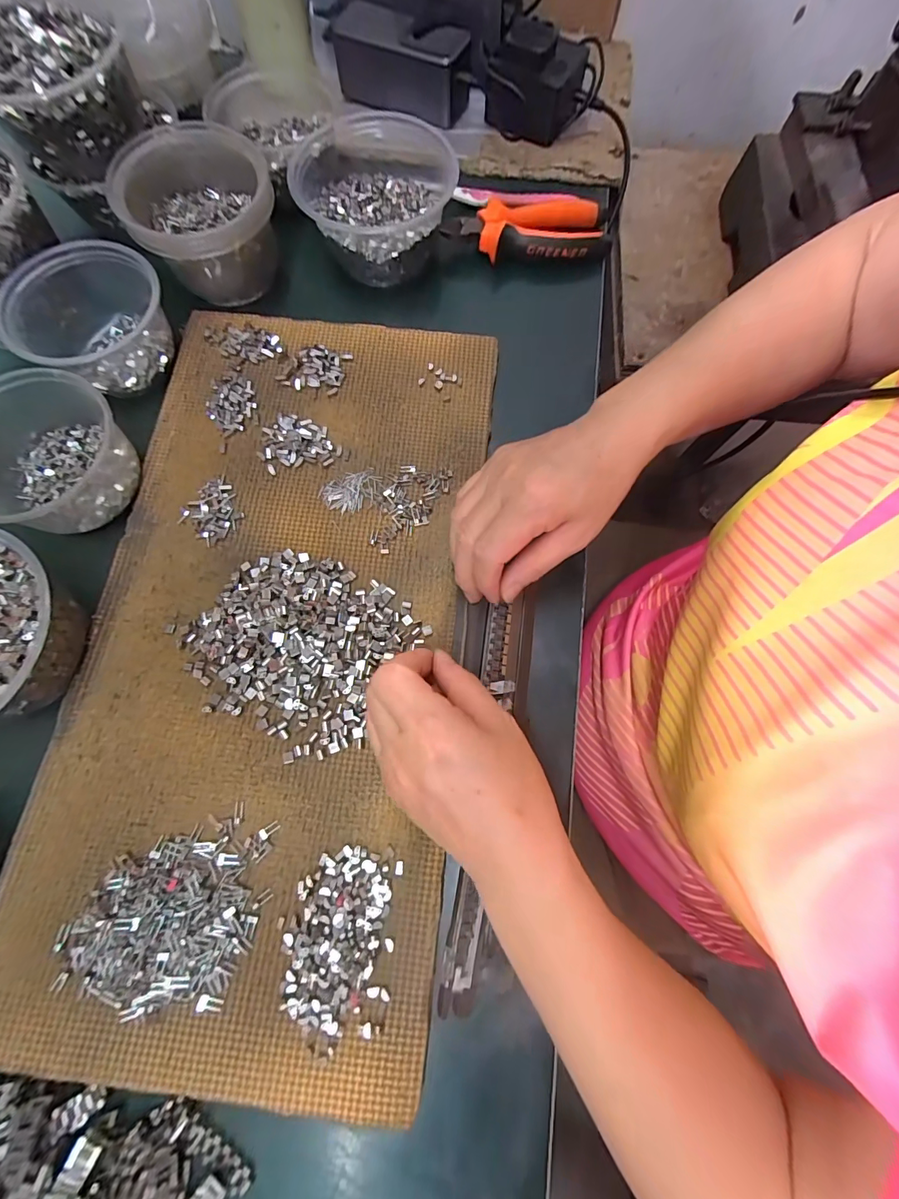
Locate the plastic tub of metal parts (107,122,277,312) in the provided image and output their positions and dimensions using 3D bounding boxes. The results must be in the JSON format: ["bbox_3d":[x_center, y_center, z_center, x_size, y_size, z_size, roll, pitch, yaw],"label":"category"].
[{"bbox_3d":[-0.198,-0.316,0.348,0.107,0.070,0.116,0,75,-1],"label":"plastic tub of metal parts"}]

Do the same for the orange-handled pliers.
[{"bbox_3d":[0.073,-0.345,0.394,0.150,0.029,0.064,-2,75,-2],"label":"orange-handled pliers"}]

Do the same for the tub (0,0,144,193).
[{"bbox_3d":[-0.297,-0.392,0.315,0.109,0.067,0.103,-37,79,-10],"label":"tub"}]

